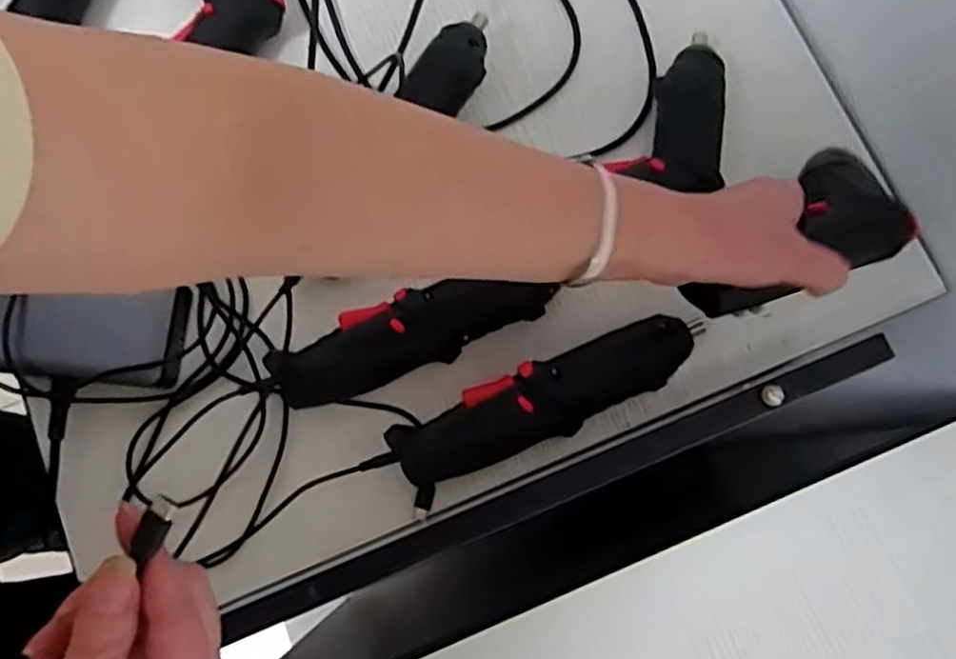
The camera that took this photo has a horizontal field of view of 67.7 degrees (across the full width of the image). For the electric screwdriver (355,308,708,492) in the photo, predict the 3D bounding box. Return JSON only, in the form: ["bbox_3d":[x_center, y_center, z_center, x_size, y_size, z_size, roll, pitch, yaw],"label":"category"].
[{"bbox_3d":[0.040,0.046,0.446,0.209,0.034,0.046,-21,78,-3],"label":"electric screwdriver"}]

